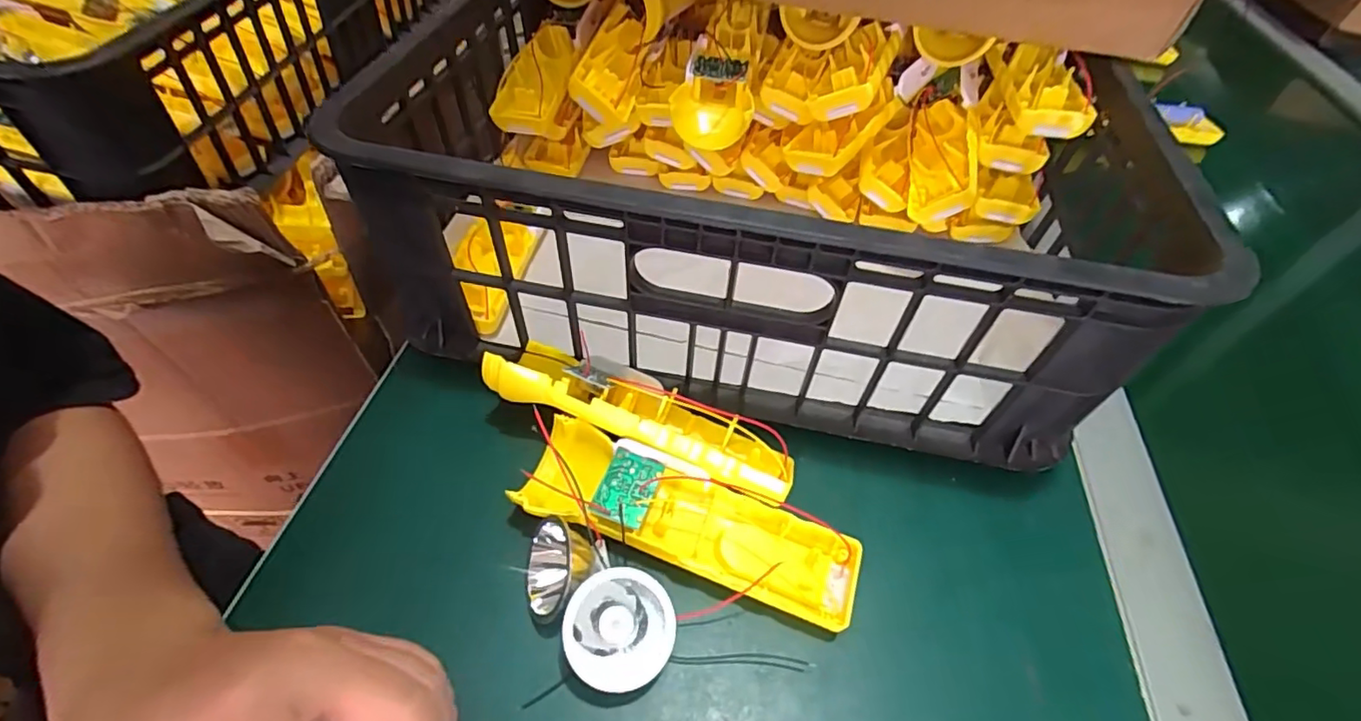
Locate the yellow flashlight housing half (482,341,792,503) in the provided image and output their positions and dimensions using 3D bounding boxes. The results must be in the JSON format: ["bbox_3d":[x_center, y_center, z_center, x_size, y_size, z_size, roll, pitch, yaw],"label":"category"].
[{"bbox_3d":[-0.019,0.026,0.304,0.163,0.039,0.051,18,51,11],"label":"yellow flashlight housing half"}]

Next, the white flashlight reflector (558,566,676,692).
[{"bbox_3d":[-0.027,0.113,0.246,0.044,0.023,0.044,3,72,-10],"label":"white flashlight reflector"}]

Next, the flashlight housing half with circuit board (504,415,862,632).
[{"bbox_3d":[0.004,0.078,0.275,0.160,0.029,0.050,19,52,11],"label":"flashlight housing half with circuit board"}]

